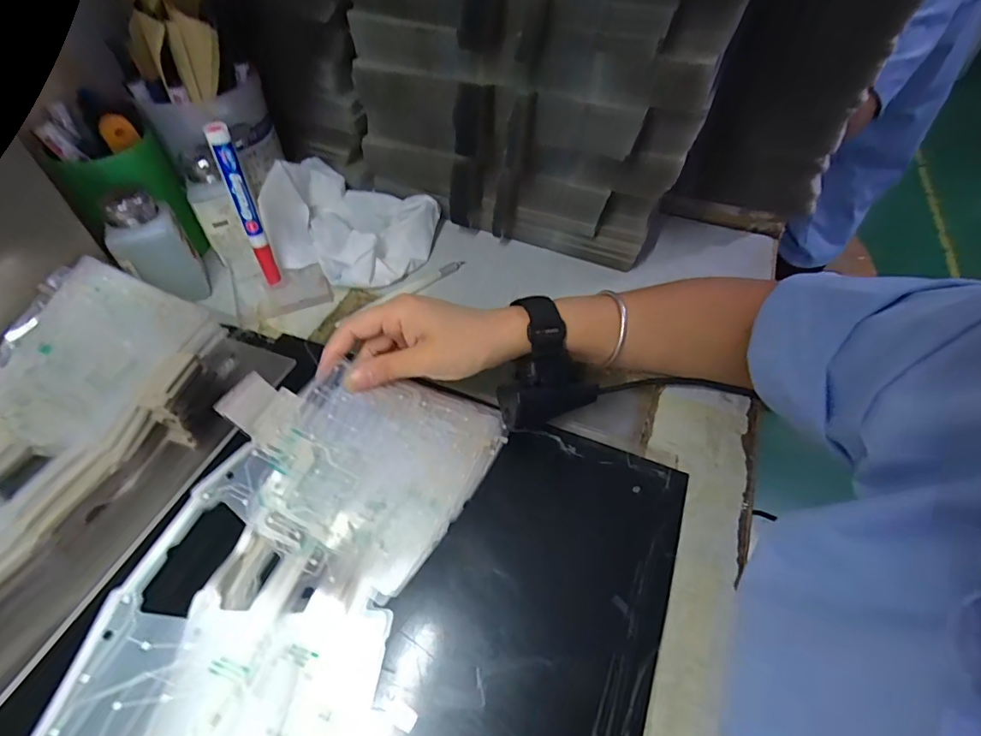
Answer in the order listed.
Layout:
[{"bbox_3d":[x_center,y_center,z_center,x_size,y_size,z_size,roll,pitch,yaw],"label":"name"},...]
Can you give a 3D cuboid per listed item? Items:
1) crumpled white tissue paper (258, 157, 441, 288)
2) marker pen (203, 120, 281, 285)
[{"bbox_3d":[-0.140,-0.155,0.492,0.159,0.058,0.145,9,51,8],"label":"crumpled white tissue paper"},{"bbox_3d":[-0.208,-0.133,0.409,0.016,0.141,0.020,-23,54,-18],"label":"marker pen"}]

